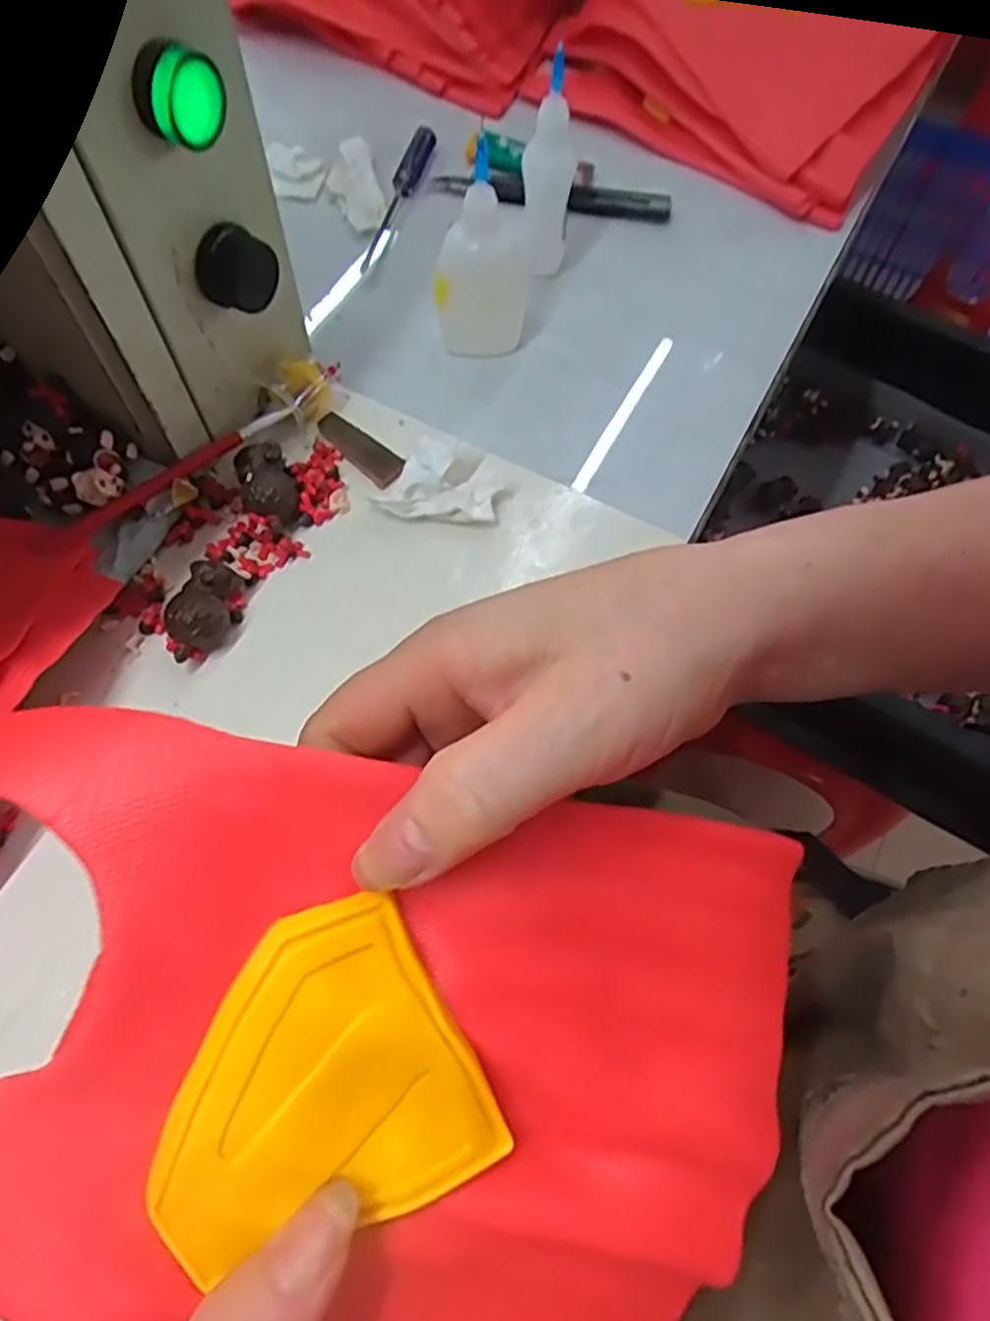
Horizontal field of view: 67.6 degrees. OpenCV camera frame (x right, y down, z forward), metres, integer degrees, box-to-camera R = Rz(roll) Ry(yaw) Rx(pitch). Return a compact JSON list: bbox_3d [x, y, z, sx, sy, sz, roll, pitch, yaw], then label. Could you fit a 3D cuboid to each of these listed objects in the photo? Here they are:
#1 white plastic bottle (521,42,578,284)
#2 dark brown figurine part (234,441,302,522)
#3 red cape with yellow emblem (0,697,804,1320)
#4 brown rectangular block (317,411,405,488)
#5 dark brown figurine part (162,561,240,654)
[{"bbox_3d":[0.027,-0.245,0.379,0.025,0.098,0.026,5,66,1],"label":"white plastic bottle"},{"bbox_3d":[-0.104,-0.080,0.340,0.025,0.021,0.038,-17,67,-9],"label":"dark brown figurine part"},{"bbox_3d":[-0.027,0.091,0.174,0.201,0.025,0.152,23,79,-15],"label":"red cape with yellow emblem"},{"bbox_3d":[-0.066,-0.104,0.361,0.051,0.004,0.018,41,71,16],"label":"brown rectangular block"},{"bbox_3d":[-0.124,-0.022,0.315,0.023,0.023,0.036,3,66,0],"label":"dark brown figurine part"}]

